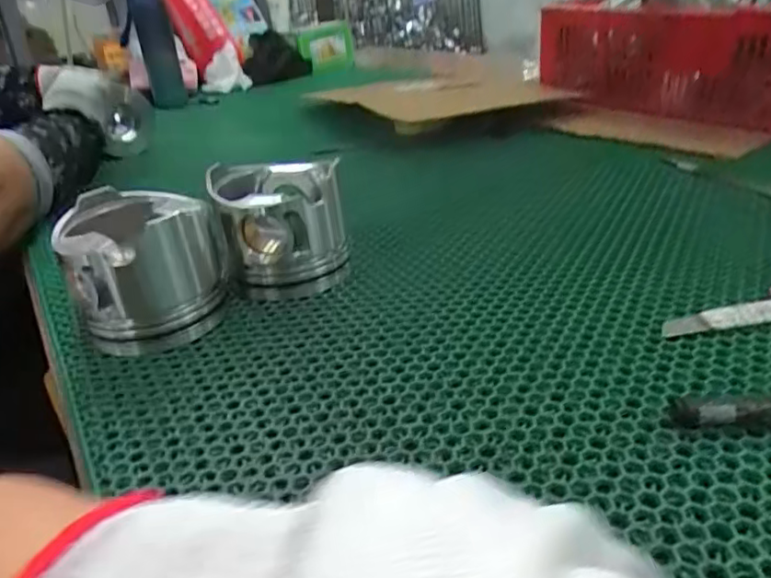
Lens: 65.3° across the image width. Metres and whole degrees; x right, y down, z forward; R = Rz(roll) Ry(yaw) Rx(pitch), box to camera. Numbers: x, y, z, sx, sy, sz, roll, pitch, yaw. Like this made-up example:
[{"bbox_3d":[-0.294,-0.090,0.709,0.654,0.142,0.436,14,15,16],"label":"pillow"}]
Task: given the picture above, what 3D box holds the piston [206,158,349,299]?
[{"bbox_3d":[-0.089,-0.054,0.524,0.104,0.098,0.109,-15,29,-14],"label":"piston"}]

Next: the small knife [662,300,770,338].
[{"bbox_3d":[0.243,0.019,0.411,0.106,0.008,0.021,-9,28,-3],"label":"small knife"}]

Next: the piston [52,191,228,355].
[{"bbox_3d":[-0.184,-0.016,0.474,0.112,0.100,0.101,-15,29,-14],"label":"piston"}]

